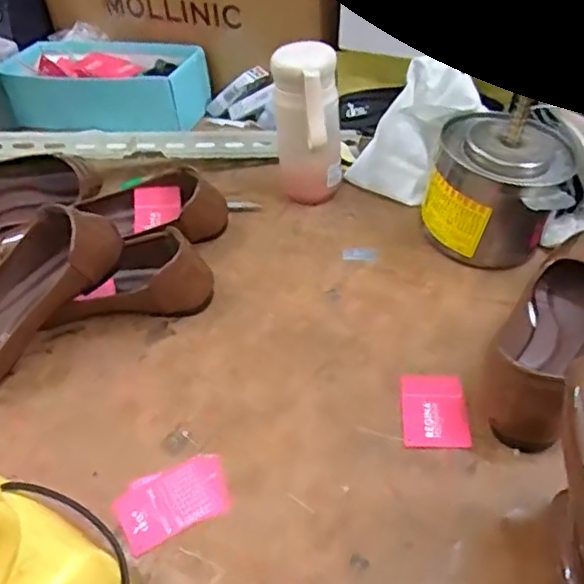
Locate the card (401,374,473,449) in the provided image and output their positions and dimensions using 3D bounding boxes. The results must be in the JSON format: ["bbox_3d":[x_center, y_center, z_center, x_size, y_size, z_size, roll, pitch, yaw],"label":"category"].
[{"bbox_3d":[0.118,0.098,0.518,0.052,0.004,0.069,-1,48,4],"label":"card"}]

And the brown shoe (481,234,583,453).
[{"bbox_3d":[0.239,0.026,0.544,0.078,0.060,0.252,22,49,27],"label":"brown shoe"}]

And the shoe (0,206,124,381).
[{"bbox_3d":[-0.257,0.008,0.579,0.217,0.055,0.087,-46,51,-3],"label":"shoe"}]

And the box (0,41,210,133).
[{"bbox_3d":[-0.277,-0.312,0.934,0.300,0.083,0.165,1,42,7],"label":"box"}]

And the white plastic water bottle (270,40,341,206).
[{"bbox_3d":[0.018,-0.180,0.705,0.073,0.181,0.069,-2,42,4],"label":"white plastic water bottle"}]

